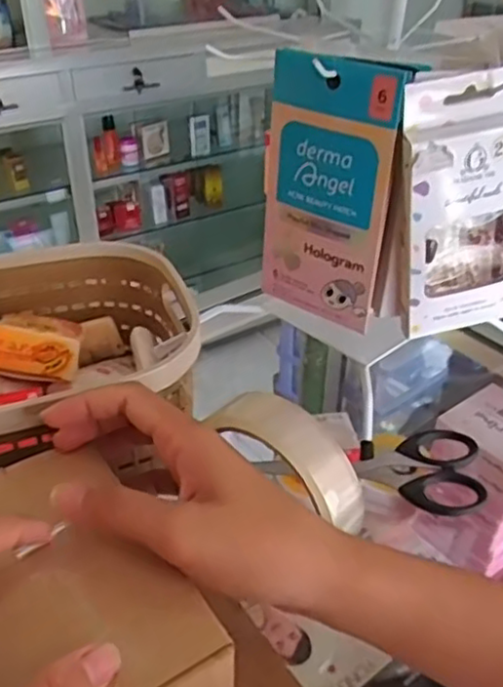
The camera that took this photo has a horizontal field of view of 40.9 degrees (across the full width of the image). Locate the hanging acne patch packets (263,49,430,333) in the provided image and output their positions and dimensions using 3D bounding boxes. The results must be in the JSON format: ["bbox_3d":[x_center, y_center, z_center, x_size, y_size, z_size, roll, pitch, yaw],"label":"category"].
[{"bbox_3d":[0.047,-0.085,0.381,0.085,0.142,0.025,26,38,31],"label":"hanging acne patch packets"}]

